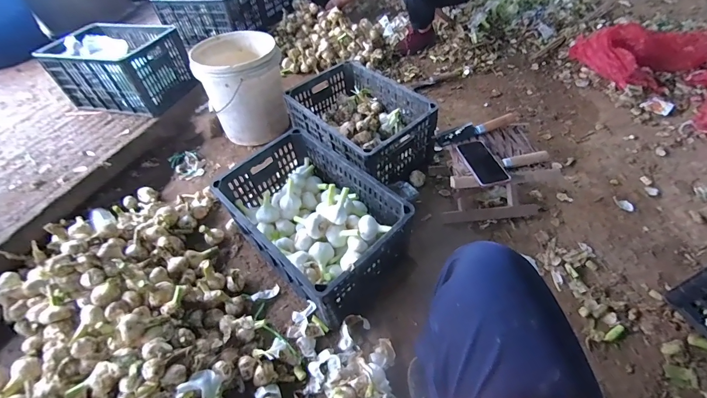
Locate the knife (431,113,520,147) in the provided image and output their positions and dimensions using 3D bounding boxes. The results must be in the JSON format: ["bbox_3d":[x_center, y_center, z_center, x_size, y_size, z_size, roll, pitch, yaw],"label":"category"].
[{"bbox_3d":[0.358,-0.208,0.951,0.249,0.018,0.050,-20,66,-4],"label":"knife"}]

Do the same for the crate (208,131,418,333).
[{"bbox_3d":[-0.099,0.062,0.884,0.444,0.236,0.313,35,61,31],"label":"crate"}]

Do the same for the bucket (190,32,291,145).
[{"bbox_3d":[-0.408,-0.422,1.241,0.289,0.285,0.305,-2,48,3],"label":"bucket"}]

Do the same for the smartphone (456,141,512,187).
[{"bbox_3d":[0.348,-0.100,0.875,0.093,0.014,0.161,-11,52,-10],"label":"smartphone"}]

